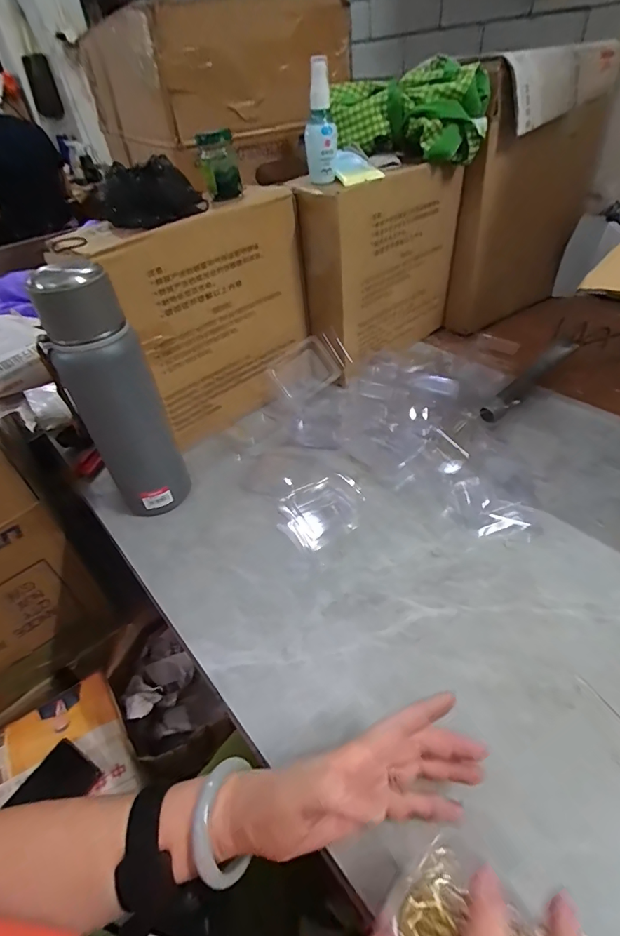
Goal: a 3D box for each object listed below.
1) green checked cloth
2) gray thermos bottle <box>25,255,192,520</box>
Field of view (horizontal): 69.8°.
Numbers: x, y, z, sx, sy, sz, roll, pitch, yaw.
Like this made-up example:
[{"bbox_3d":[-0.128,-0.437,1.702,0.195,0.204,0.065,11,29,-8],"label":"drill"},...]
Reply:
[{"bbox_3d":[0.133,-0.484,0.612,0.208,0.094,0.090,-2,42,5],"label":"green checked cloth"},{"bbox_3d":[-0.202,-0.069,0.470,0.085,0.270,0.083,-22,45,-18],"label":"gray thermos bottle"}]

